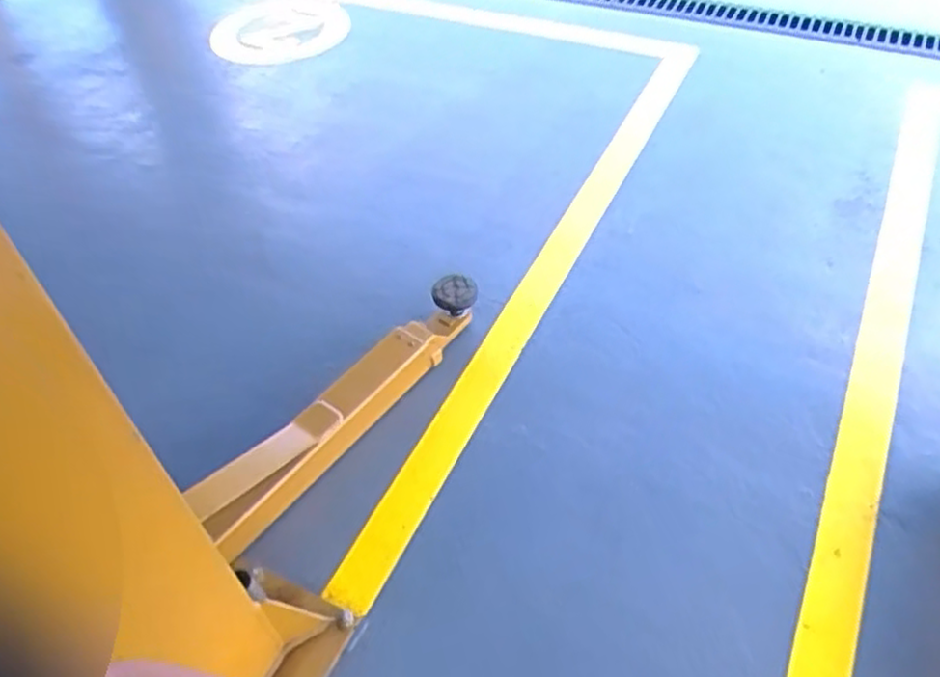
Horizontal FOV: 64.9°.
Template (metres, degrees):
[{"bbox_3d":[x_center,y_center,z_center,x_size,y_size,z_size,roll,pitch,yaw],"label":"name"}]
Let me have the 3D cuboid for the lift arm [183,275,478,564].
[{"bbox_3d":[-0.266,0.140,1.654,0.126,0.181,0.808,29,56,27],"label":"lift arm"}]

